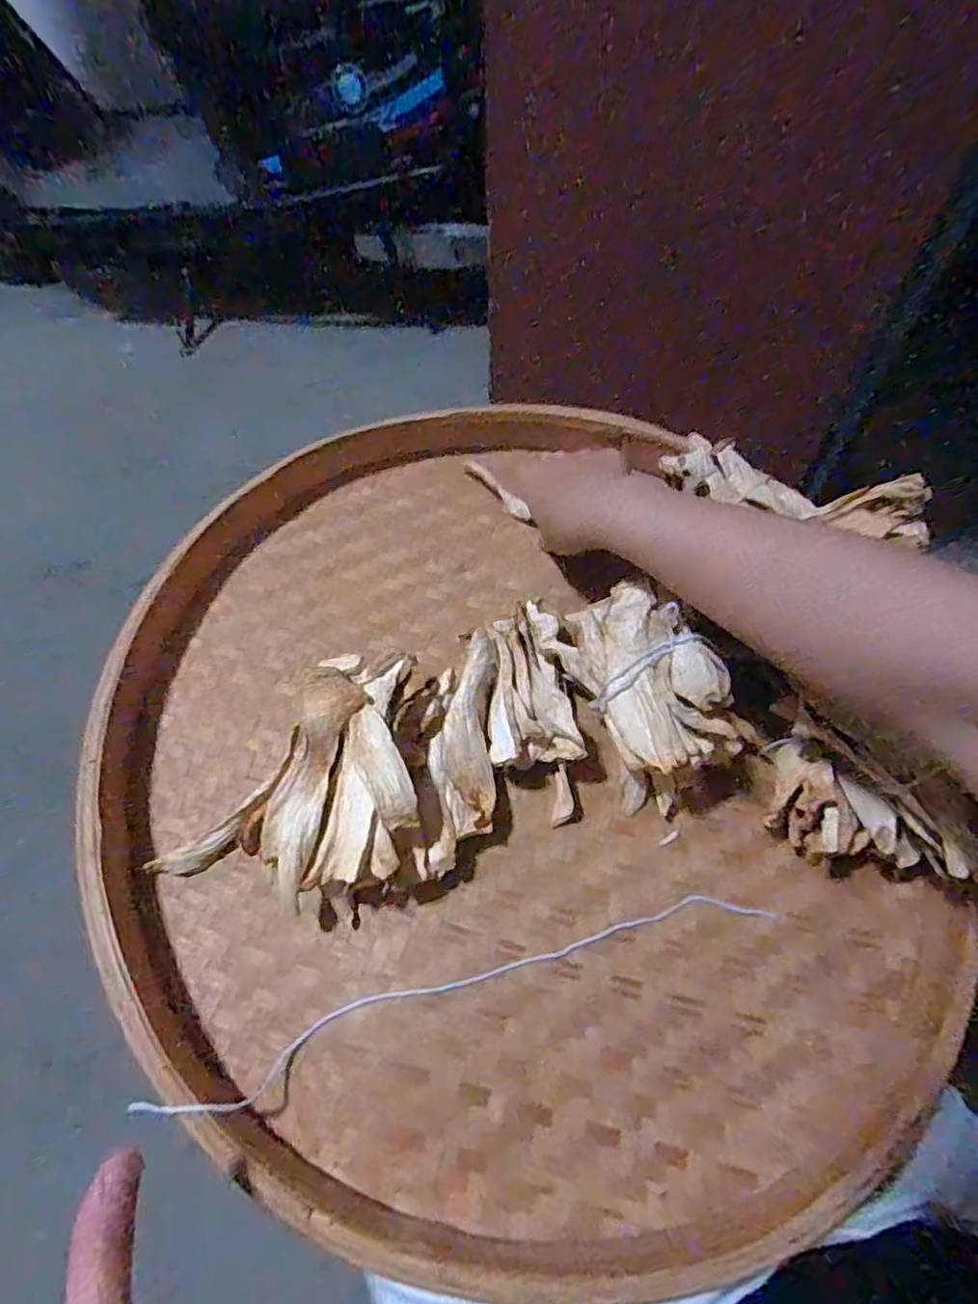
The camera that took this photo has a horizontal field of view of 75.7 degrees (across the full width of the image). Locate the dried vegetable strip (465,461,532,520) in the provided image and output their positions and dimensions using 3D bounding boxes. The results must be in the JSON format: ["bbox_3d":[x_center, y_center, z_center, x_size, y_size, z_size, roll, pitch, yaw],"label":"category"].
[{"bbox_3d":[0.006,-0.142,0.548,0.012,0.014,0.078,-39,77,-20],"label":"dried vegetable strip"}]

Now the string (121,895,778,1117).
[{"bbox_3d":[-0.004,0.190,0.351,0.364,0.027,0.030,-13,61,-8],"label":"string"}]

